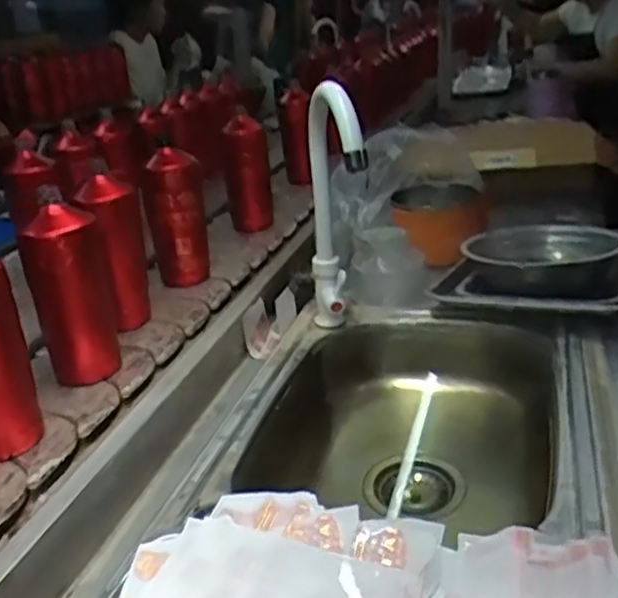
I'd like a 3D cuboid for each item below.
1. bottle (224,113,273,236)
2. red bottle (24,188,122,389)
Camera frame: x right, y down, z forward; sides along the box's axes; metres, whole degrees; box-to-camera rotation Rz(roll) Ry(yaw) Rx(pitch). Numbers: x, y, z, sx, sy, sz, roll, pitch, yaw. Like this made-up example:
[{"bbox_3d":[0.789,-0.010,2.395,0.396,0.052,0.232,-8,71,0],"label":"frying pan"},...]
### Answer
[{"bbox_3d":[-0.104,-0.215,1.223,0.076,0.178,0.061,-5,23,-11],"label":"bottle"},{"bbox_3d":[-0.258,-0.013,0.772,0.074,0.198,0.067,-9,24,-9],"label":"red bottle"}]

